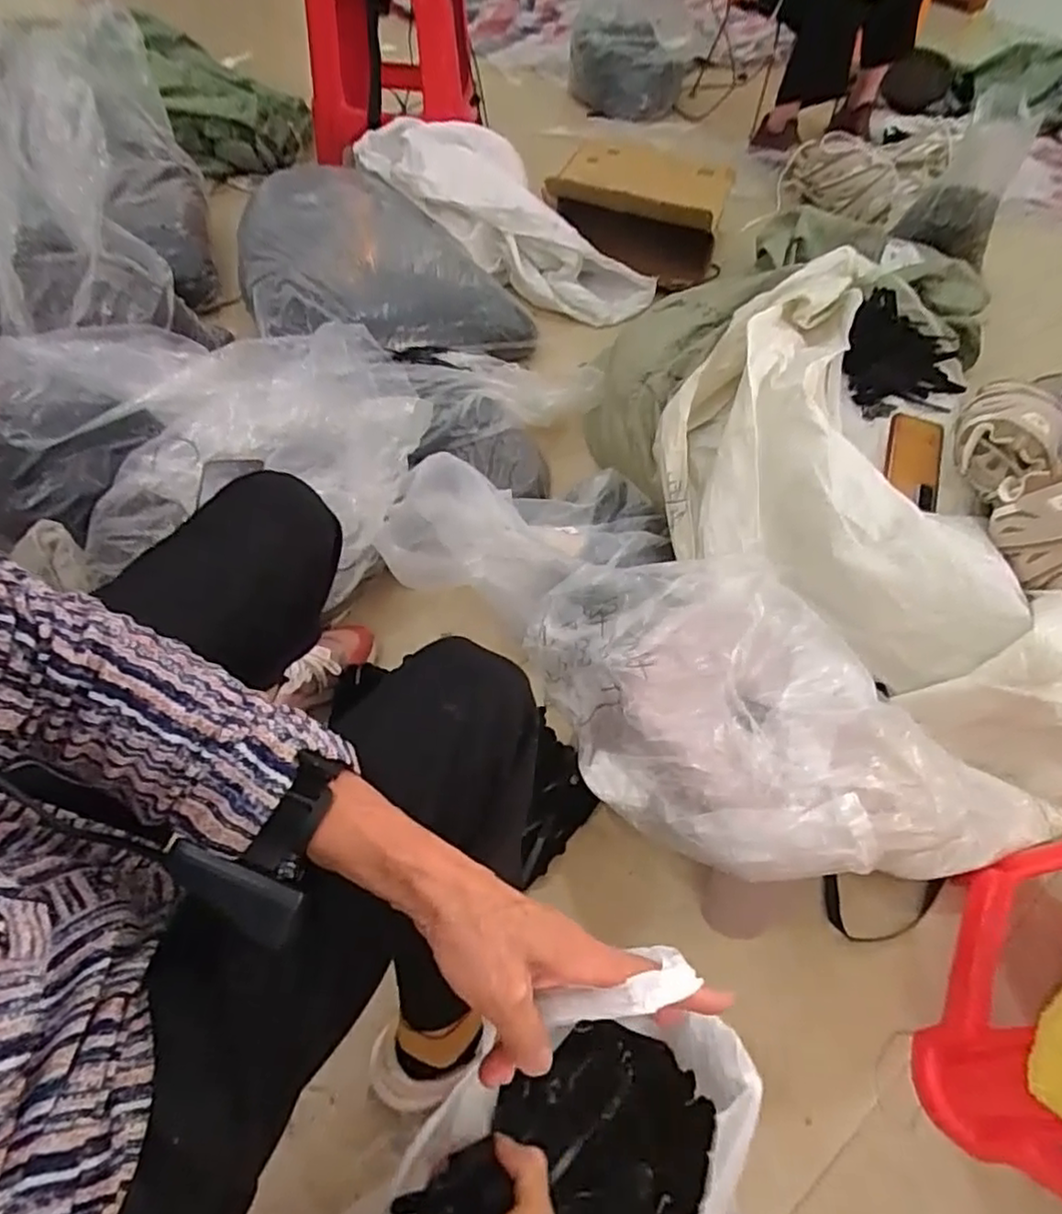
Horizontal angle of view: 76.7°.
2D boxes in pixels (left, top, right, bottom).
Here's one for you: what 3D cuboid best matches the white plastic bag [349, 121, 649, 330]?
[{"bbox_3d":[-0.036,-0.716,1.234,0.580,0.177,0.178,26,52,-24],"label":"white plastic bag"}]

